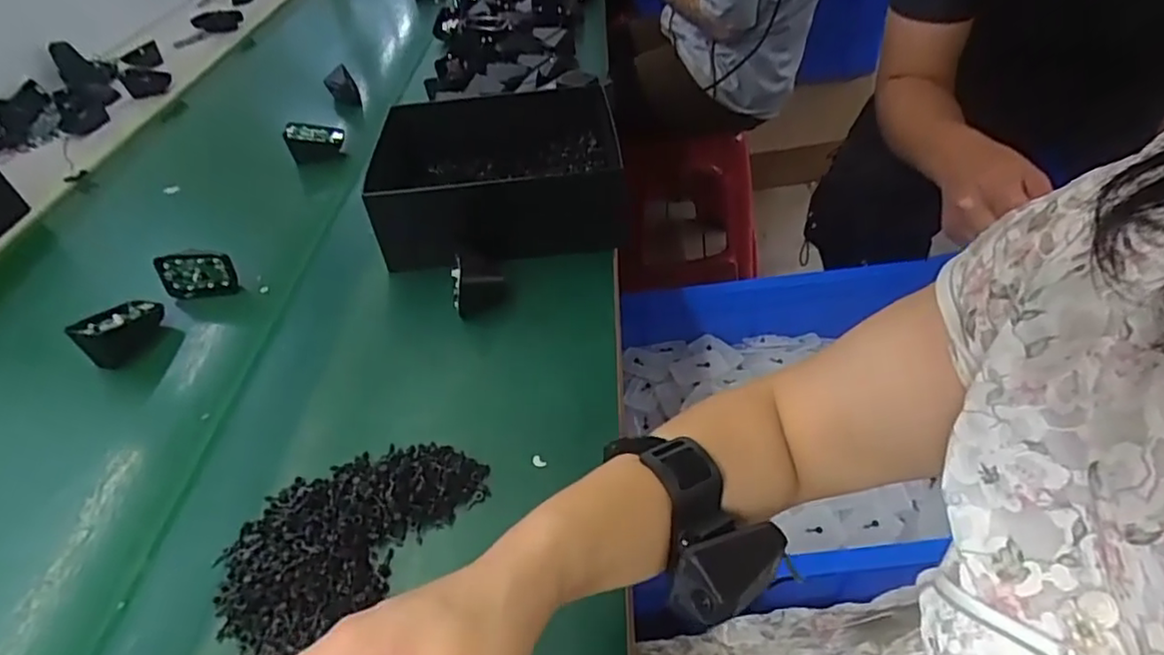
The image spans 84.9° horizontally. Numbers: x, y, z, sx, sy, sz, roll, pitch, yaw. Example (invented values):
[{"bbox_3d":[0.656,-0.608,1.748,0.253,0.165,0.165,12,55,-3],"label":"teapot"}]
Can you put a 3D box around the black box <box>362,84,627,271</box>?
[{"bbox_3d":[-0.074,-0.150,0.660,0.253,0.111,0.185,-9,42,1],"label":"black box"}]

